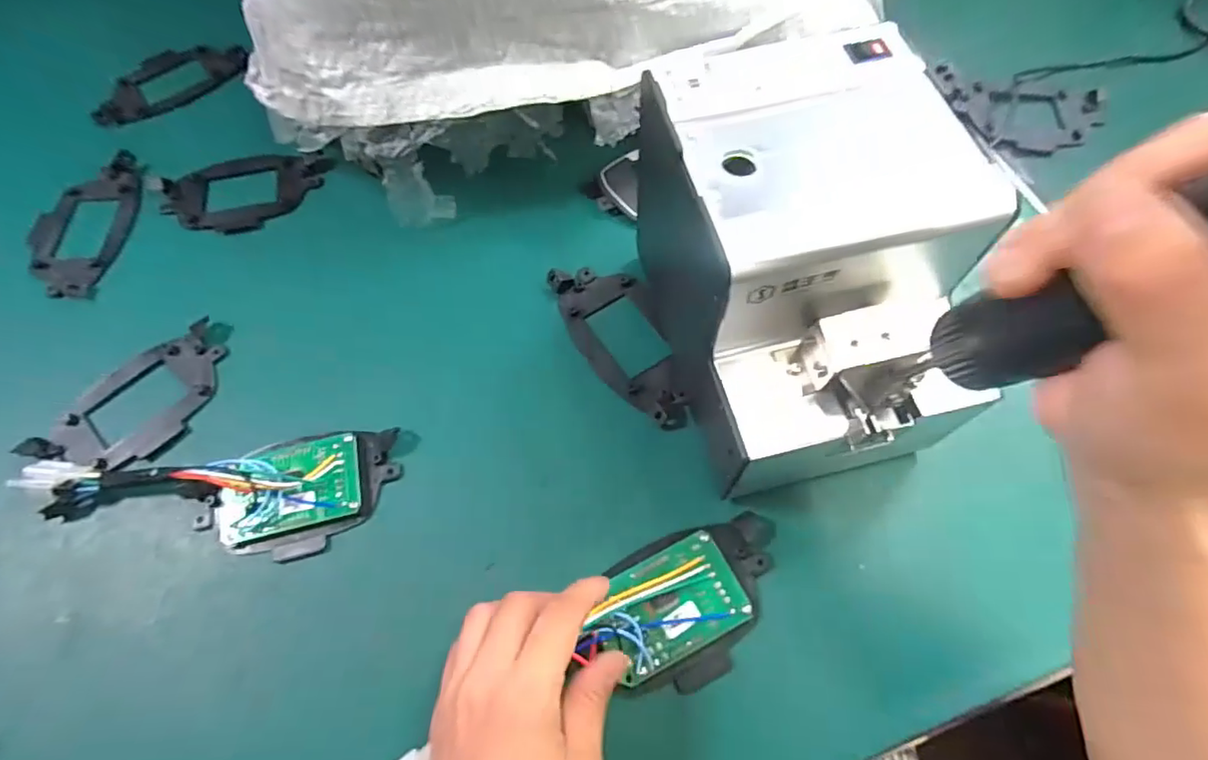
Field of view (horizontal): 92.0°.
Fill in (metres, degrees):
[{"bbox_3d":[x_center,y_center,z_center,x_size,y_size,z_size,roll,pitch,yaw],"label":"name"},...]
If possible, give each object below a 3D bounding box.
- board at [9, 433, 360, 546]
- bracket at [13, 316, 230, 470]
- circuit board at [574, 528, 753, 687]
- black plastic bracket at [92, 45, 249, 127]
[{"bbox_3d":[-0.232,0.063,0.327,0.182,0.021,0.055,-6,65,0],"label":"board"},{"bbox_3d":[-0.286,0.016,0.357,0.117,0.009,0.066,-42,70,-15],"label":"bracket"},{"bbox_3d":[0.029,0.117,0.297,0.084,0.012,0.048,-27,67,-9],"label":"circuit board"},{"bbox_3d":[-0.365,-0.252,0.490,0.126,0.018,0.060,-43,70,-15],"label":"black plastic bracket"}]

